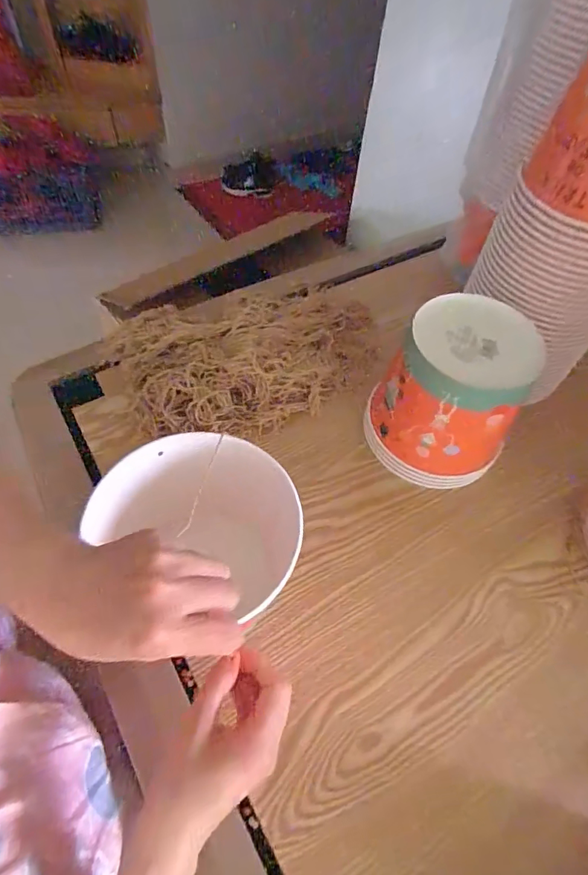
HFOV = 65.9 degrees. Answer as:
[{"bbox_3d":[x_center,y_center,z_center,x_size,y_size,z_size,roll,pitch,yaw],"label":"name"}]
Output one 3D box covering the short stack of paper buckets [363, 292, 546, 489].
[{"bbox_3d":[0.167,-0.041,0.496,0.142,0.165,0.149,-35,65,-25],"label":"short stack of paper buckets"}]

